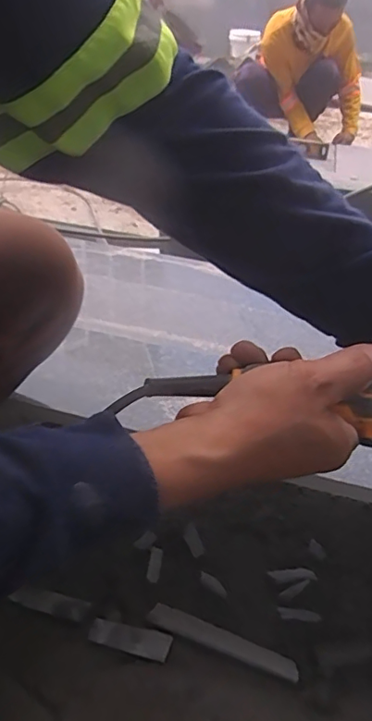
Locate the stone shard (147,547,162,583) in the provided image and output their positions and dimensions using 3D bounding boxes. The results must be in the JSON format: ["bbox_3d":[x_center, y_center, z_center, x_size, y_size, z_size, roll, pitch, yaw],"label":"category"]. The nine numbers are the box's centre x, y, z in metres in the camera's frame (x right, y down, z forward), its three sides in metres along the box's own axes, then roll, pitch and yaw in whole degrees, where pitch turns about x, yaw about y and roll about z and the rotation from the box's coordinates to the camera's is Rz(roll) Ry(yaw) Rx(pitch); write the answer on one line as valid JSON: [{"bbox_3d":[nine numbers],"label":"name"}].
[{"bbox_3d":[-0.034,0.225,0.574,0.013,0.004,0.042,5,34,1],"label":"stone shard"}]

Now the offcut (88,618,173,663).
[{"bbox_3d":[-0.054,0.270,0.505,0.078,0.004,0.024,10,35,8],"label":"offcut"}]

